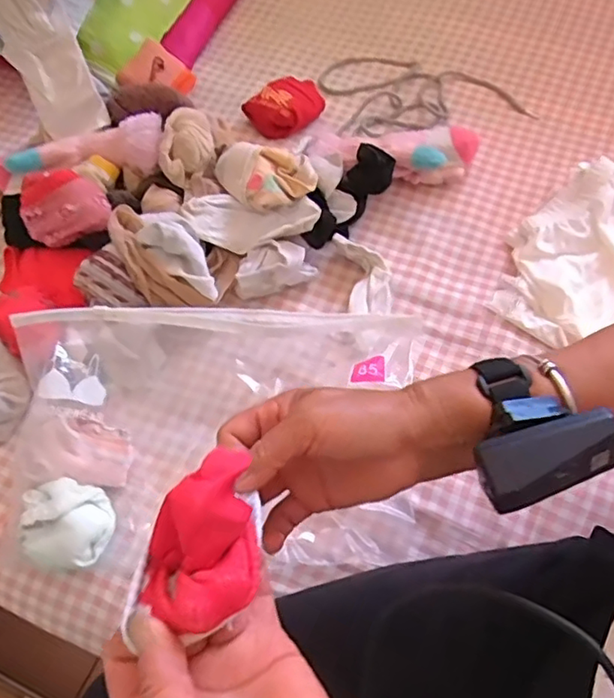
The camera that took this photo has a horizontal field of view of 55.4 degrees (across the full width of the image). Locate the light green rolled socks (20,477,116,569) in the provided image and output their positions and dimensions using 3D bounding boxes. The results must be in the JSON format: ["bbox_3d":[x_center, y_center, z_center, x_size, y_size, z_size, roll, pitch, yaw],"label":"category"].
[{"bbox_3d":[-0.201,0.147,0.493,0.071,0.035,0.067,-1,61,2],"label":"light green rolled socks"}]

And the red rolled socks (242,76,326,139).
[{"bbox_3d":[-0.020,-0.303,0.729,0.098,0.037,0.065,-39,66,-18],"label":"red rolled socks"}]

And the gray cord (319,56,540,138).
[{"bbox_3d":[0.148,-0.339,0.766,0.250,0.018,0.143,-8,61,-2],"label":"gray cord"}]

